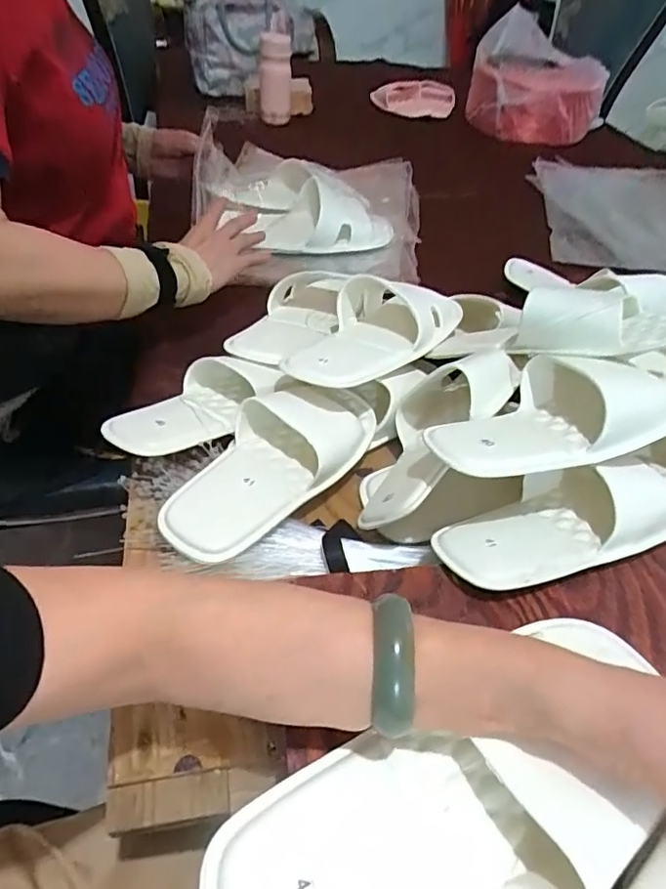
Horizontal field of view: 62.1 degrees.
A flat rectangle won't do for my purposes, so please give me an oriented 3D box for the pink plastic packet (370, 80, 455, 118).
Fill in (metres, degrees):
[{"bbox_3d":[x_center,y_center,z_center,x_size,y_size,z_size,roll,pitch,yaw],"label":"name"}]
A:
[{"bbox_3d":[0.235,-0.949,1.522,0.237,0.077,0.069,-17,50,-21],"label":"pink plastic packet"}]

